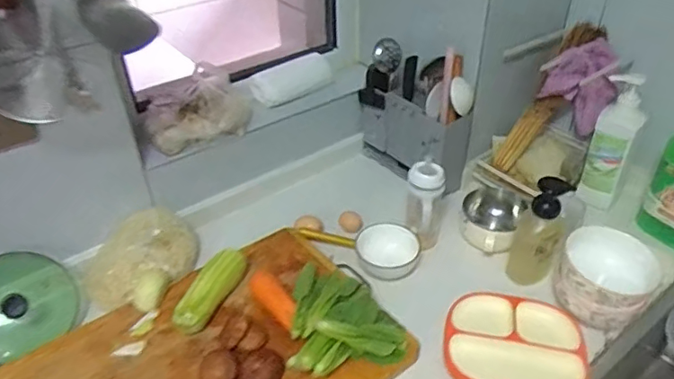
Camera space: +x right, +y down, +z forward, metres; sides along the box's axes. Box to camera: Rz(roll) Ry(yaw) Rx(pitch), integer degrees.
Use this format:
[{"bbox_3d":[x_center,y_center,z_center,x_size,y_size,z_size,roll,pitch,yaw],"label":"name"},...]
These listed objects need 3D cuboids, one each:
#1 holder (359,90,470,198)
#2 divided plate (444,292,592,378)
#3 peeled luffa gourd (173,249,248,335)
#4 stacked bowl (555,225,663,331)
[{"bbox_3d":[0.160,-0.103,1.178,0.088,0.211,0.242,-29,45,-30],"label":"holder"},{"bbox_3d":[0.270,0.236,0.818,0.201,0.037,0.167,6,39,11],"label":"divided plate"},{"bbox_3d":[-0.205,0.161,0.887,0.044,0.049,0.174,13,40,19],"label":"peeled luffa gourd"},{"bbox_3d":[0.418,0.142,0.843,0.134,0.094,0.128,-1,38,1],"label":"stacked bowl"}]

